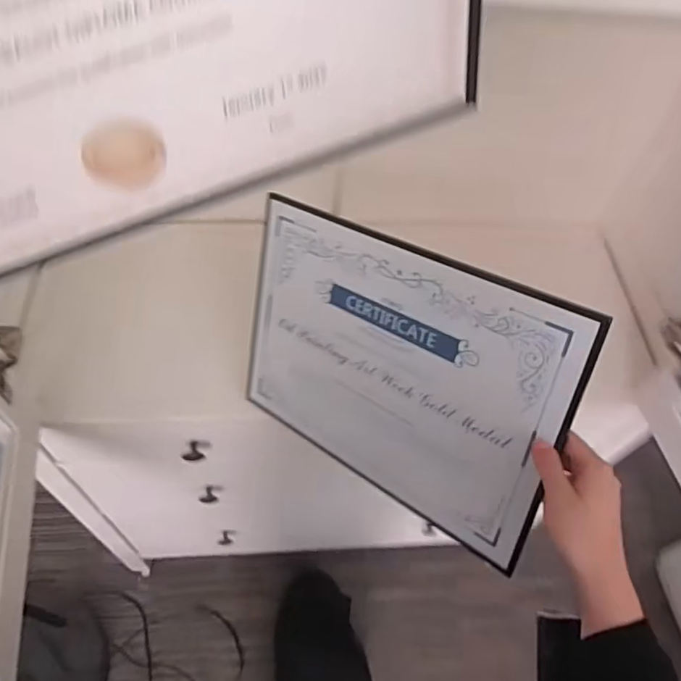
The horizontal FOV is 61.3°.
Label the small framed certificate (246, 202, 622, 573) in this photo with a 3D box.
[{"bbox_3d":[0.041,0.030,0.546,0.343,0.250,0.008,27,28,32],"label":"small framed certificate"}]

